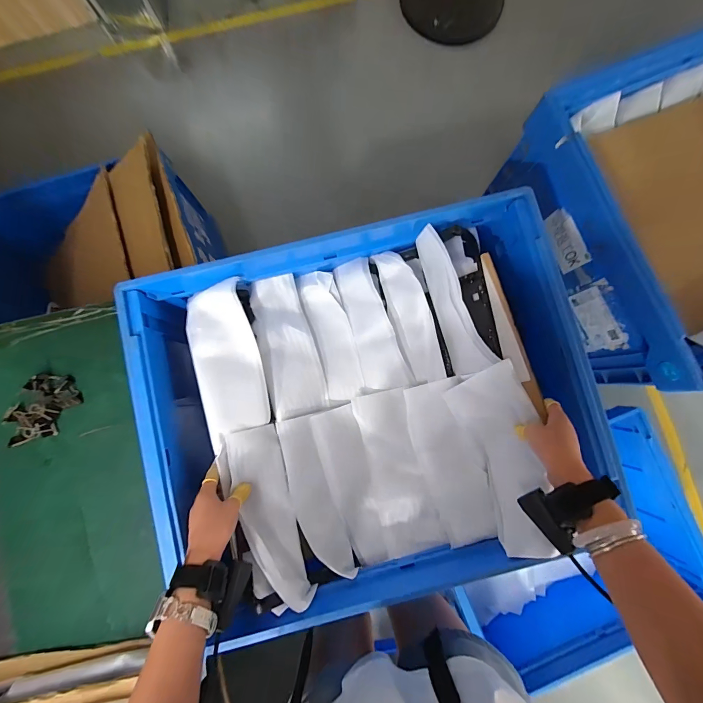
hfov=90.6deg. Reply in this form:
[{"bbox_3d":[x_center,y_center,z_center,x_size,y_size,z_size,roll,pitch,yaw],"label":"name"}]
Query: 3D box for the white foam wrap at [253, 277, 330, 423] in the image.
[{"bbox_3d":[-0.104,-0.007,0.574,0.087,0.037,0.224,-15,84,-3],"label":"white foam wrap"}]

